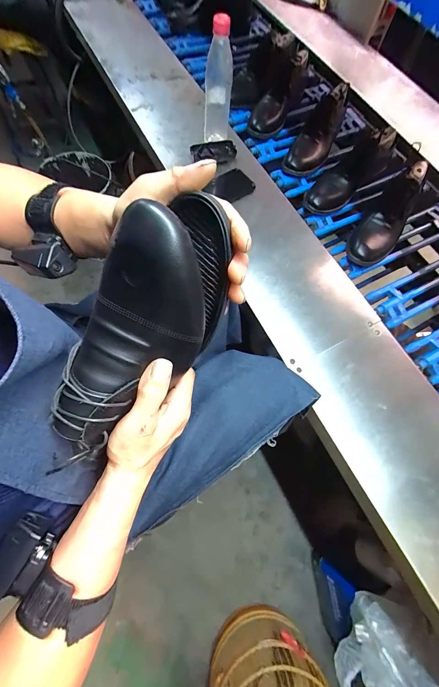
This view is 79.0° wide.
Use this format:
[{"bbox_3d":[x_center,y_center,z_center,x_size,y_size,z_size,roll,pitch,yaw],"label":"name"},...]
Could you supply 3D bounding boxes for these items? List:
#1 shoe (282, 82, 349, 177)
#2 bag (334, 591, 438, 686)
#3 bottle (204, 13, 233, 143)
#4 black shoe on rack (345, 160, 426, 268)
[{"bbox_3d":[0.260,-0.563,0.713,0.106,0.112,0.261,22,70,5],"label":"shoe"},{"bbox_3d":[0.350,0.692,0.558,0.149,0.211,0.224,-4,69,-4],"label":"bag"},{"bbox_3d":[-0.003,-0.558,0.590,0.058,0.222,0.055,3,69,-2],"label":"bottle"},{"bbox_3d":[0.402,-0.298,0.633,0.092,0.138,0.277,38,72,11],"label":"black shoe on rack"}]

